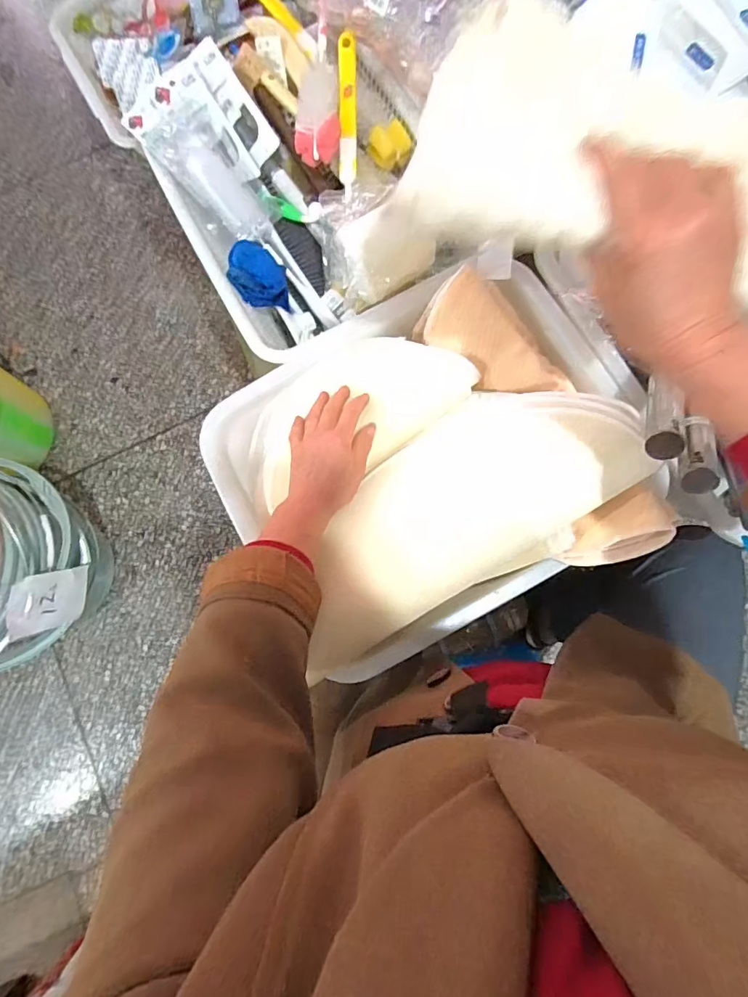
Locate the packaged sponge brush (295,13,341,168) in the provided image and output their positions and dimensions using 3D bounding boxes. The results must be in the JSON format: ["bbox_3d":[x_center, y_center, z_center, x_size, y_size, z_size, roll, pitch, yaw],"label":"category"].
[{"bbox_3d":[-0.070,-0.533,0.629,0.053,0.020,0.197,2,81,3],"label":"packaged sponge brush"}]

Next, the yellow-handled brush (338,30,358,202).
[{"bbox_3d":[-0.034,-0.493,0.625,0.023,0.013,0.194,1,97,3],"label":"yellow-handled brush"}]

